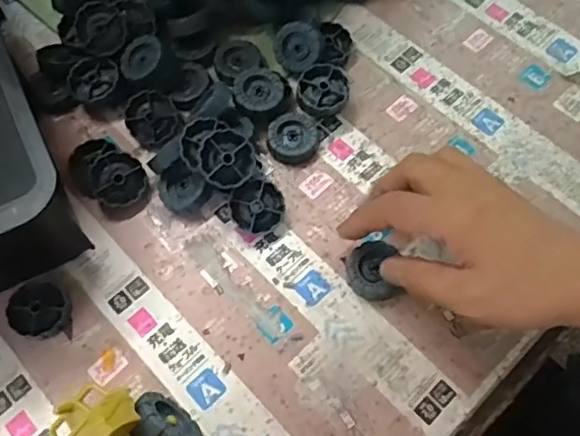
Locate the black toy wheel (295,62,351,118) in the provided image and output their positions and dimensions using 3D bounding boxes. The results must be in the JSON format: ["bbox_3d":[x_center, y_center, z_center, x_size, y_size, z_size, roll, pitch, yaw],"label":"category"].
[{"bbox_3d":[0.025,-0.095,0.435,0.039,0.022,0.040,0,67,1],"label":"black toy wheel"}]

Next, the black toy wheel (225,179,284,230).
[{"bbox_3d":[-0.023,-0.008,0.400,0.037,0.015,0.034,-36,94,-9],"label":"black toy wheel"}]

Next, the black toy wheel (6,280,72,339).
[{"bbox_3d":[-0.165,0.061,0.376,0.037,0.013,0.036,-1,67,3],"label":"black toy wheel"}]

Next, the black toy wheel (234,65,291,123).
[{"bbox_3d":[-0.023,-0.096,0.430,0.041,0.019,0.044,-1,67,3],"label":"black toy wheel"}]

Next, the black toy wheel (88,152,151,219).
[{"bbox_3d":[-0.123,-0.024,0.410,0.044,0.012,0.044,-1,93,-22],"label":"black toy wheel"}]

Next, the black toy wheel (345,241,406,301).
[{"bbox_3d":[0.056,0.035,0.381,0.036,0.015,0.037,-1,67,3],"label":"black toy wheel"}]

